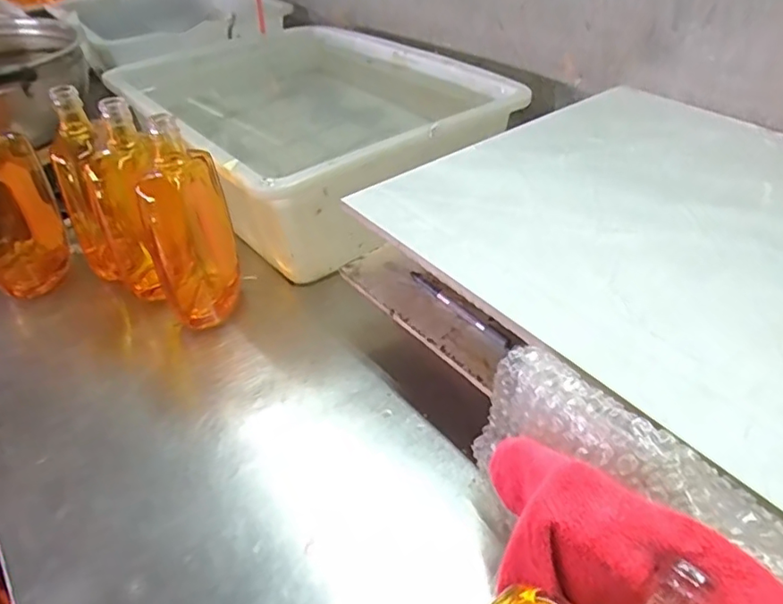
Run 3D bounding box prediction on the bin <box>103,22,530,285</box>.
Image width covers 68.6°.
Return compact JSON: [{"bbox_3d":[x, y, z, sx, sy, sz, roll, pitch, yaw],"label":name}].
[{"bbox_3d":[-0.124,-0.253,0.803,0.411,0.135,0.548,-25,43,-27],"label":"bin"}]

